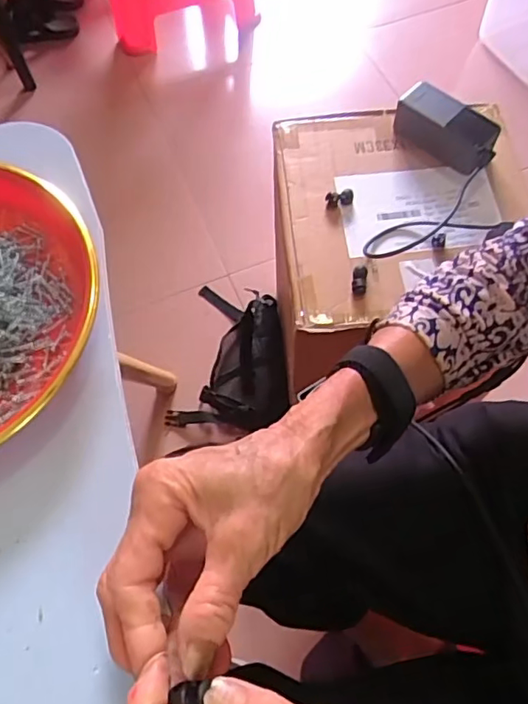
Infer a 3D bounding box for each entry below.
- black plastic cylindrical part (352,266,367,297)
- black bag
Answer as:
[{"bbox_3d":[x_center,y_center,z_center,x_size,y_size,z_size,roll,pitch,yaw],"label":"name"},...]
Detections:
[{"bbox_3d":[0.113,-0.084,0.656,0.018,0.014,0.042,7,65,4],"label":"black plastic cylindrical part"},{"bbox_3d":[-0.051,-0.006,1.056,0.219,0.127,0.303,10,66,5],"label":"black bag"}]

